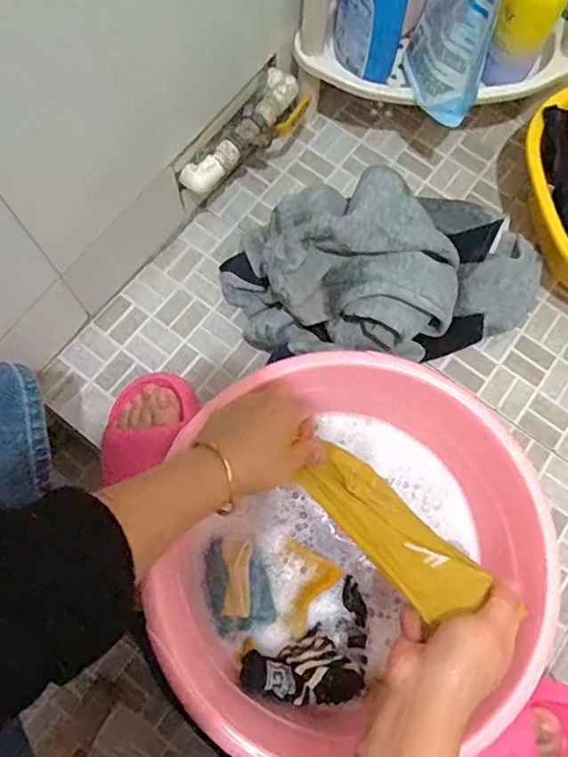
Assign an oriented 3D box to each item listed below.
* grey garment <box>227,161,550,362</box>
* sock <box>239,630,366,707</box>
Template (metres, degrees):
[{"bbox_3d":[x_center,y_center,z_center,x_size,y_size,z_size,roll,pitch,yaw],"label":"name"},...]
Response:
[{"bbox_3d":[0.106,-0.113,0.598,0.345,0.179,0.169,-3,72,-1],"label":"grey garment"},{"bbox_3d":[0.017,0.274,0.531,0.106,0.057,0.056,-10,72,-4],"label":"sock"}]

